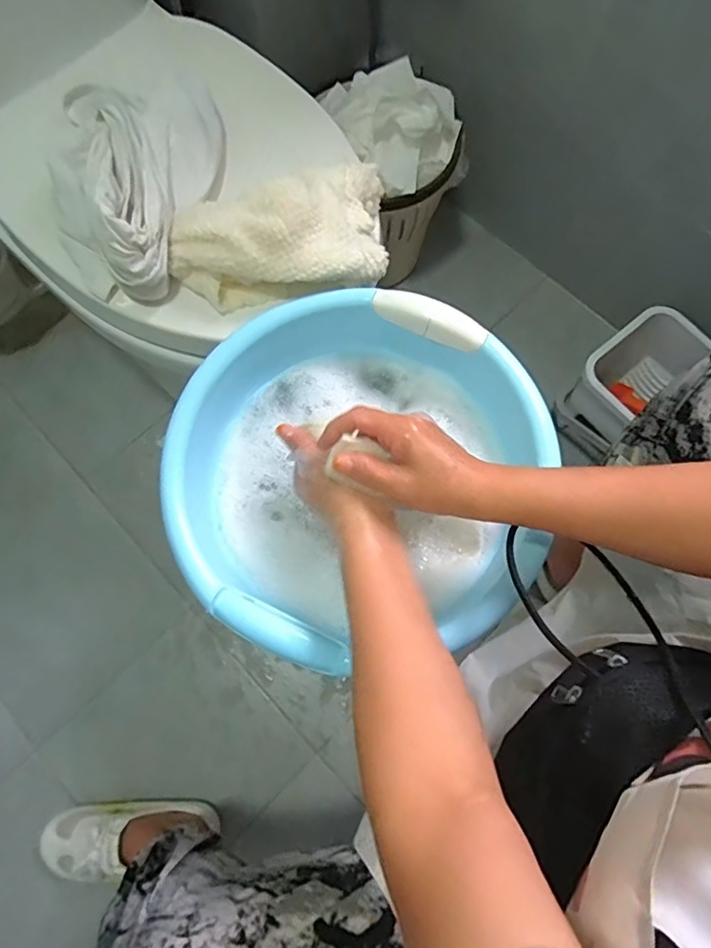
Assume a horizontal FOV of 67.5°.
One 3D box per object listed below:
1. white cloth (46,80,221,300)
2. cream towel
[{"bbox_3d":[-0.235,-0.297,0.531,0.181,0.079,0.241,2,72,3],"label":"white cloth"},{"bbox_3d":[-0.076,-0.240,0.520,0.208,0.077,0.118,-8,72,-1],"label":"cream towel"}]

